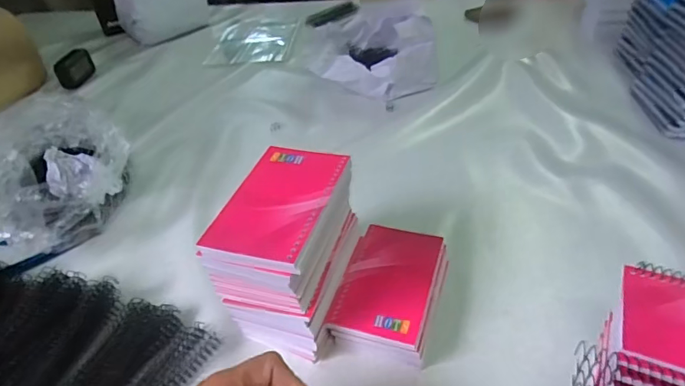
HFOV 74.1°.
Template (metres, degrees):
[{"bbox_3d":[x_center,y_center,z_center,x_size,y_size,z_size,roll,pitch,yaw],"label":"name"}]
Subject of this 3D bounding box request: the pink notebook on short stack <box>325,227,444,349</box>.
[{"bbox_3d":[0.045,0.081,0.432,0.082,0.007,0.129,10,43,19],"label":"pink notebook on short stack"}]

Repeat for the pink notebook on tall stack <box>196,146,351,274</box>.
[{"bbox_3d":[-0.048,0.007,0.368,0.083,0.011,0.134,8,43,16],"label":"pink notebook on tall stack"}]

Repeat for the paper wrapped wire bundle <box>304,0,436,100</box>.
[{"bbox_3d":[0.039,-0.248,0.783,0.196,0.112,0.212,-13,41,-7],"label":"paper wrapped wire bundle"}]

